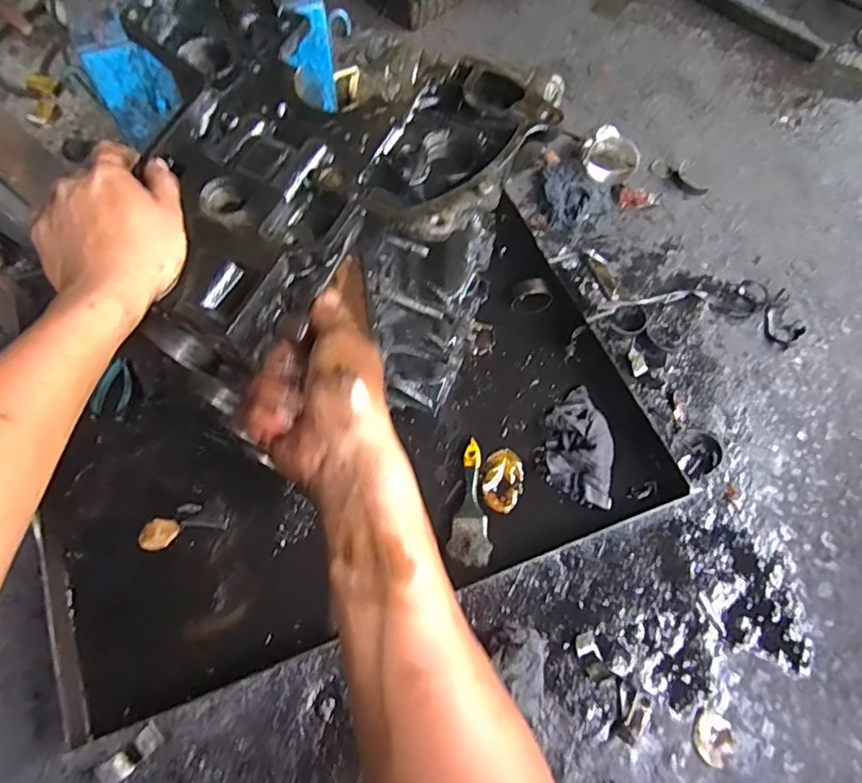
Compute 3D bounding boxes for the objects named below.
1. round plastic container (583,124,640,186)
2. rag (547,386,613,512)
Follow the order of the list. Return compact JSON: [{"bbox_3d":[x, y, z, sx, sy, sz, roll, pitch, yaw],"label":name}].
[{"bbox_3d":[0.346,-0.445,1.090,0.102,0.053,0.109,1,64,-2],"label":"round plastic container"},{"bbox_3d":[0.214,0.073,0.820,0.089,0.042,0.174,4,64,-1],"label":"rag"}]

